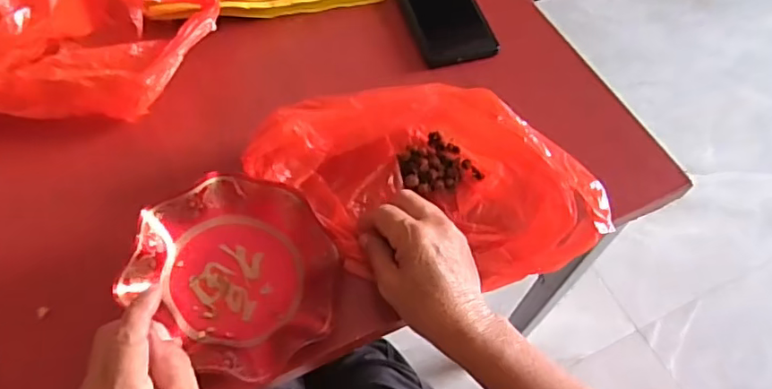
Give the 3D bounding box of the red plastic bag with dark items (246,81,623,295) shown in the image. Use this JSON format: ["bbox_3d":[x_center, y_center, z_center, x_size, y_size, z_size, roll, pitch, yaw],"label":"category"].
[{"bbox_3d":[0.032,-0.011,0.428,0.263,0.072,0.132,12,61,-1],"label":"red plastic bag with dark items"}]

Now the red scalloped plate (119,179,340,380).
[{"bbox_3d":[-0.101,0.054,0.384,0.128,0.045,0.130,2,61,-3],"label":"red scalloped plate"}]

